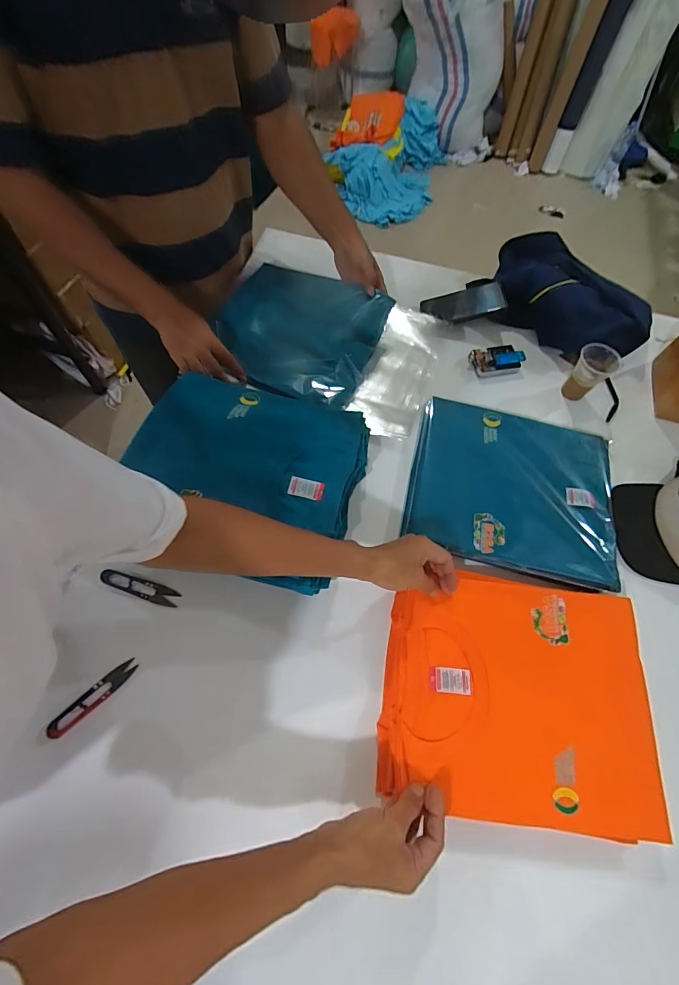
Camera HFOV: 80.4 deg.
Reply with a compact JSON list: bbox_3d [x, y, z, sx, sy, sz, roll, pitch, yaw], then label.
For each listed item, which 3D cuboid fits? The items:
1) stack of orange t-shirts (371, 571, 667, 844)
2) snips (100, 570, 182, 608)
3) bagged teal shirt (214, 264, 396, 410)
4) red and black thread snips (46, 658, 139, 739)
[{"bbox_3d":[0.229,0.258,0.525,0.330,0.029,0.280,10,66,1],"label":"stack of orange t-shirts"},{"bbox_3d":[-0.288,0.137,0.581,0.117,0.009,0.026,19,66,6],"label":"snips"},{"bbox_3d":[-0.088,-0.313,0.779,0.319,0.042,0.254,26,74,13],"label":"bagged teal shirt"},{"bbox_3d":[-0.319,0.265,0.522,0.025,0.015,0.115,43,70,15],"label":"red and black thread snips"}]

